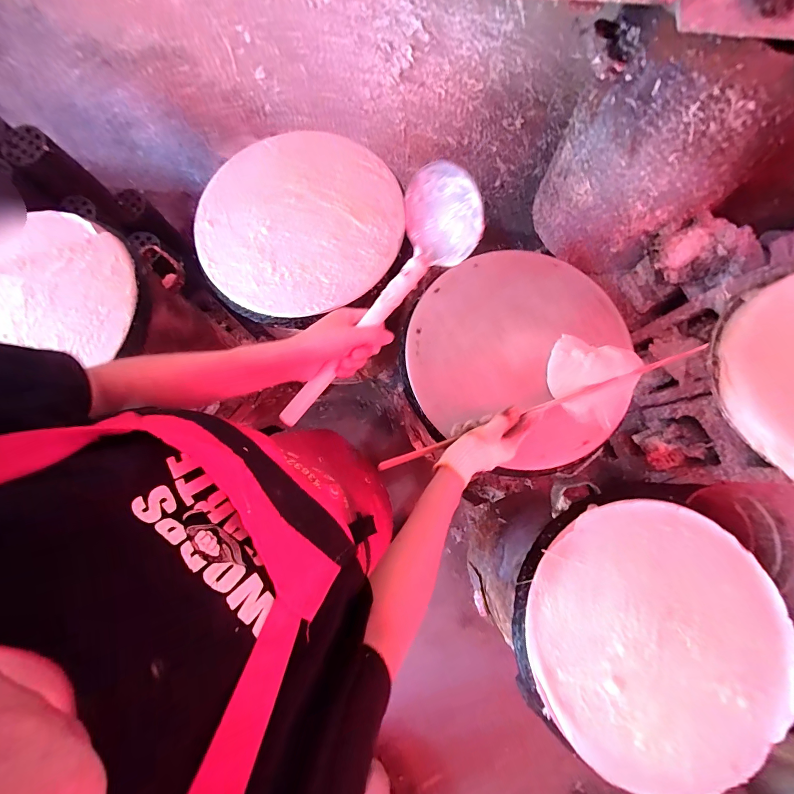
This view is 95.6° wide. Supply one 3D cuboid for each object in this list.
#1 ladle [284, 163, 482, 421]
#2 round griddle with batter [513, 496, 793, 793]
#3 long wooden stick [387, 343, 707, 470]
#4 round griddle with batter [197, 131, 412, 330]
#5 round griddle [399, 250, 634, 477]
[{"bbox_3d":[-0.030,-0.095,0.397,0.089,0.059,0.316,41,99,8],"label":"ladle"},{"bbox_3d":[0.368,0.346,0.522,0.368,0.035,0.363,0,78,-1],"label":"round griddle with batter"},{"bbox_3d":[0.247,0.009,0.558,0.583,0.032,0.011,-18,79,-11],"label":"long wooden stick"},{"bbox_3d":[-0.174,-0.314,0.647,0.358,0.021,0.358,0,78,-1],"label":"round griddle with batter"},{"bbox_3d":[0.191,-0.076,0.603,0.350,0.031,0.359,0,78,-1],"label":"round griddle"}]

